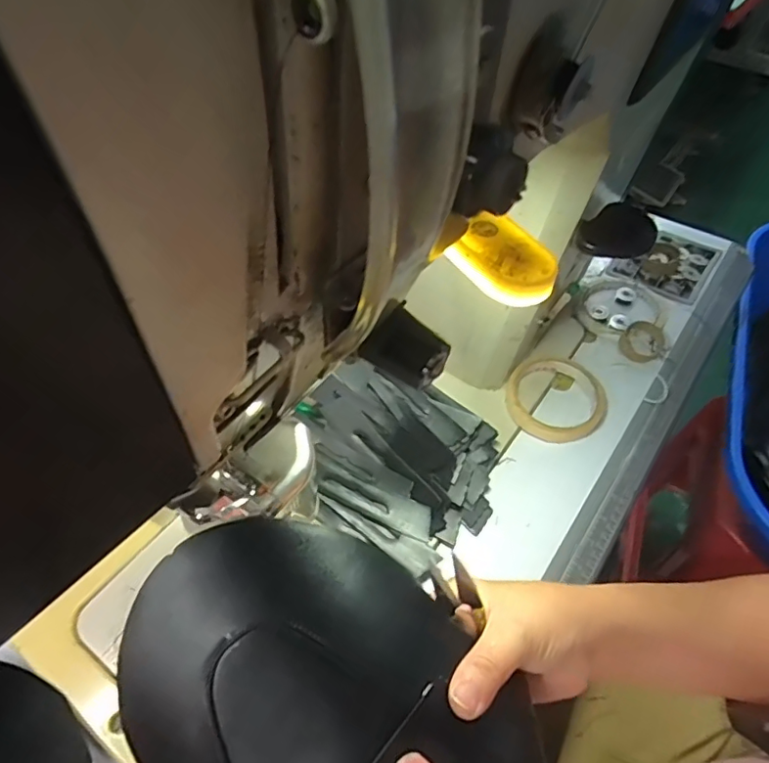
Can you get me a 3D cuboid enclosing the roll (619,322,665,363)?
[{"bbox_3d":[0.255,-0.041,0.546,0.039,0.022,0.046,29,58,22],"label":"roll"}]

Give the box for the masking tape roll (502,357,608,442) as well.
[{"bbox_3d":[0.160,0.013,0.507,0.094,0.018,0.084,-13,53,-9],"label":"masking tape roll"}]

